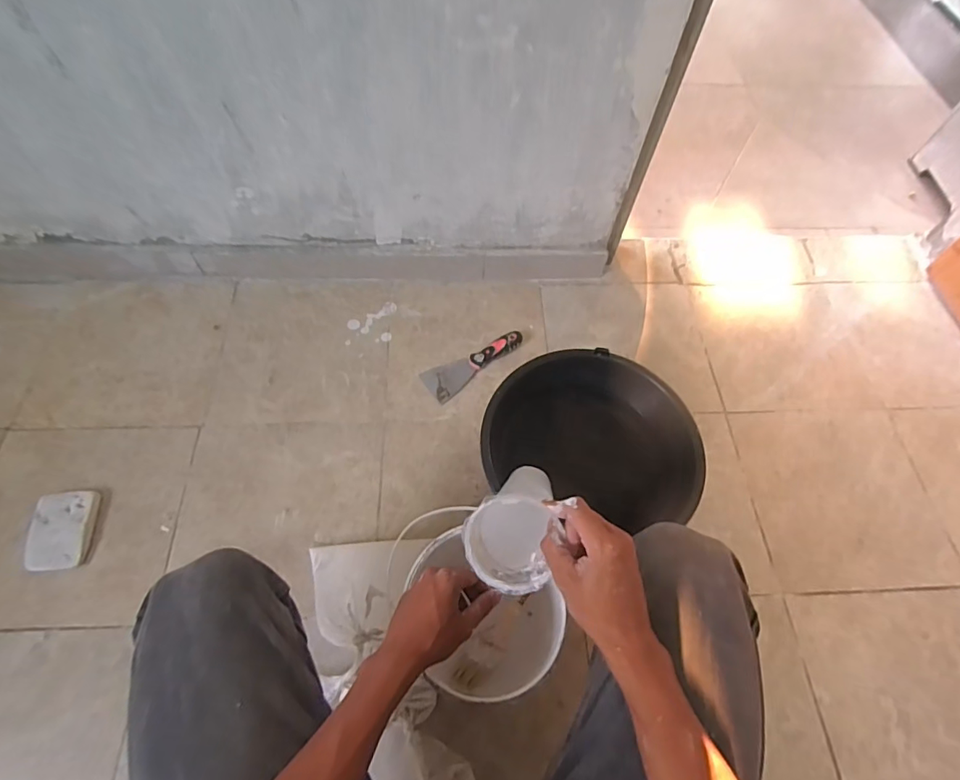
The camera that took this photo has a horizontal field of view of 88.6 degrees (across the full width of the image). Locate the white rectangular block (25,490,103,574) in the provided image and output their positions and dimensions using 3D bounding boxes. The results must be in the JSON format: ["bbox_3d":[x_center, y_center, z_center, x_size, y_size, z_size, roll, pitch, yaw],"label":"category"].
[{"bbox_3d":[-0.600,0.202,0.707,0.074,0.025,0.106,-3,62,-4],"label":"white rectangular block"}]

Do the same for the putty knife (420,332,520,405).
[{"bbox_3d":[-0.009,-0.054,0.886,0.194,0.027,0.065,-32,67,-18],"label":"putty knife"}]

